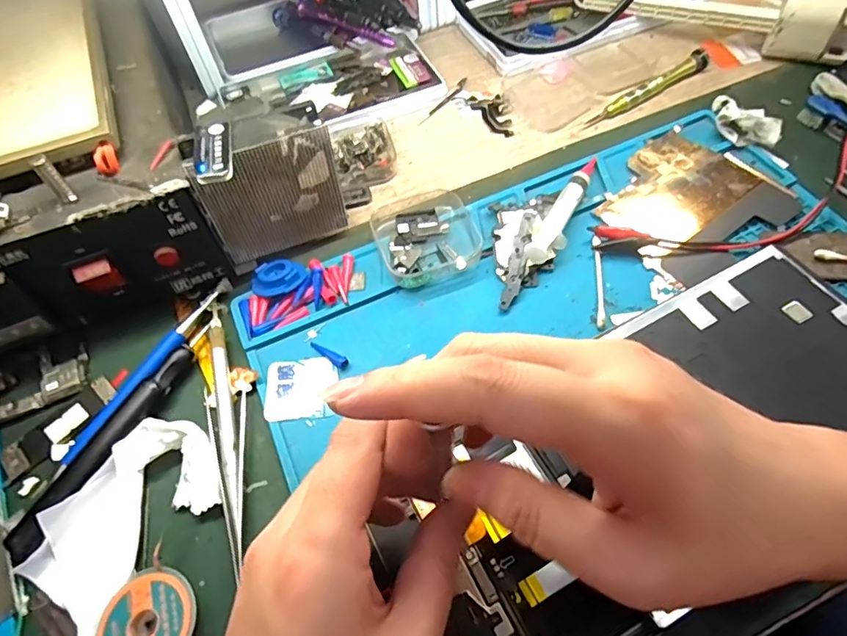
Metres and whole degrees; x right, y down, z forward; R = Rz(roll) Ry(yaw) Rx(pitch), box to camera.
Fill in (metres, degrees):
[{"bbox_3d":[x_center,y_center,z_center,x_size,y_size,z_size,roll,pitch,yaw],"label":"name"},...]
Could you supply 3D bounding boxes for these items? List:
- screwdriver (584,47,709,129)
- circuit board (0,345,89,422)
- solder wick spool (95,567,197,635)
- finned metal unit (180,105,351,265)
[{"bbox_3d":[0.183,-0.184,0.415,0.125,0.015,0.015,-32,62,-15],"label":"screwdriver"},{"bbox_3d":[-0.232,0.040,0.298,0.069,0.006,0.033,-25,60,-11],"label":"circuit board"},{"bbox_3d":[-0.122,0.138,0.229,0.042,0.011,0.043,-2,58,3],"label":"solder wick spool"},{"bbox_3d":[-0.092,-0.079,0.315,0.080,0.083,0.026,-24,60,-11],"label":"finned metal unit"}]

